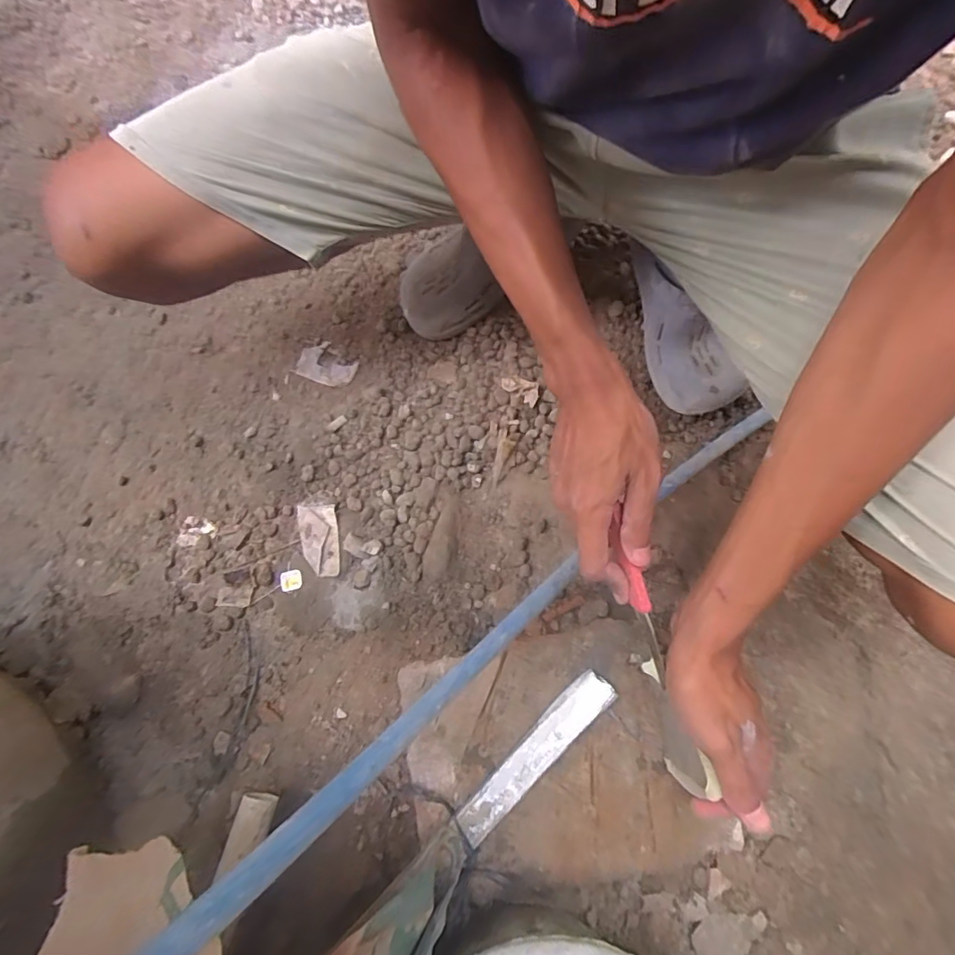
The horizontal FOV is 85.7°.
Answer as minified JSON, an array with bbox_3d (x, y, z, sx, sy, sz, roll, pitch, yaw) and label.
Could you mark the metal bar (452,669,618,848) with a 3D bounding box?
[{"bbox_3d":[0.049,0.236,0.438,0.170,0.017,0.031,-43,76,-10],"label":"metal bar"}]

